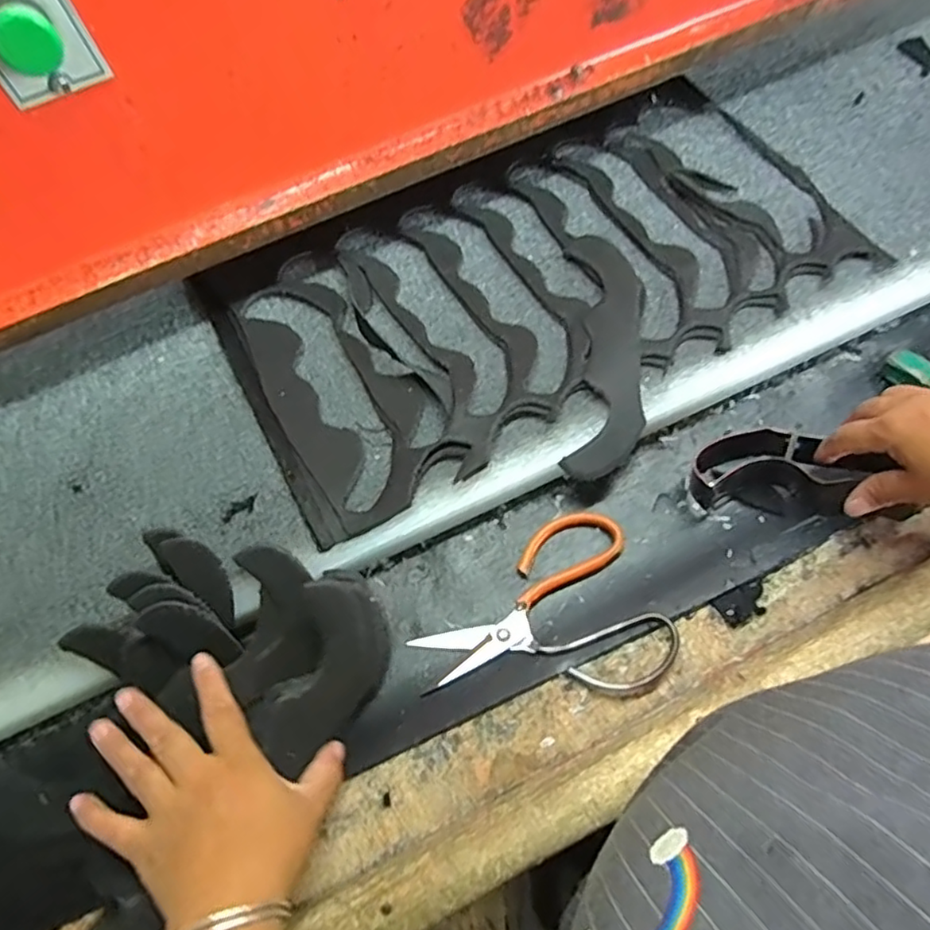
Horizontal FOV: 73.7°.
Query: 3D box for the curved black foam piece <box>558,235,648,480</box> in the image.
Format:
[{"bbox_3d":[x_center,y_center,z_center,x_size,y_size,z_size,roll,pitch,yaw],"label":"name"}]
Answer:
[{"bbox_3d":[0.122,-0.099,0.535,0.063,0.014,0.229,3,65,5],"label":"curved black foam piece"}]

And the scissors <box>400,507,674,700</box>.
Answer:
[{"bbox_3d":[0.061,0.125,0.475,0.184,0.025,0.138,-27,66,-9],"label":"scissors"}]

